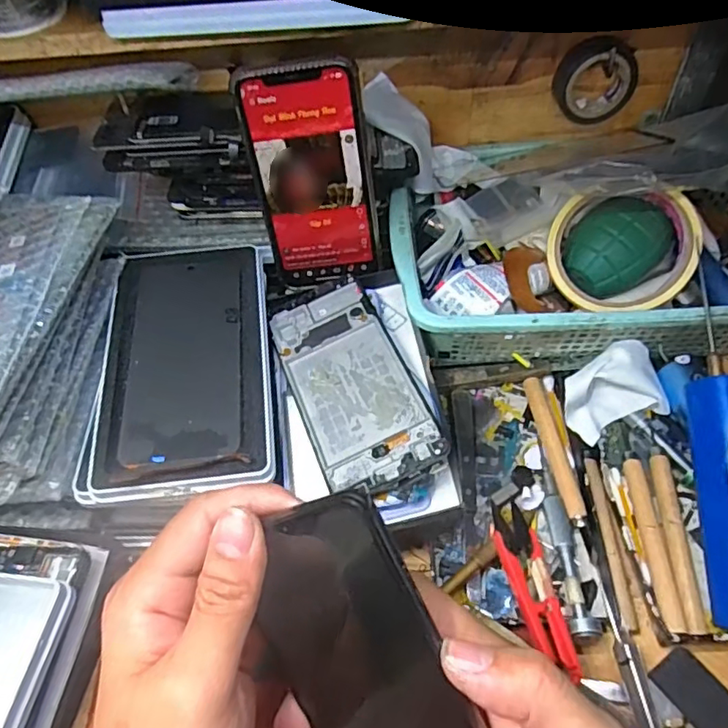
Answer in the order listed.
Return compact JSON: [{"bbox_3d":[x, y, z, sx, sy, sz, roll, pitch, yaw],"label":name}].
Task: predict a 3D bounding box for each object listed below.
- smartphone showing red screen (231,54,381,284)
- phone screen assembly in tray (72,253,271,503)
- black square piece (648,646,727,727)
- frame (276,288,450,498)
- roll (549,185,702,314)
[{"bbox_3d":[-0.031,-0.119,0.376,0.074,0.143,0.006,-6,39,4],"label":"smartphone showing red screen"},{"bbox_3d":[-0.112,-0.005,0.359,0.103,0.015,0.179,-8,53,-2],"label":"phone screen assembly in tray"},{"bbox_3d":[0.170,0.168,0.293,0.026,0.004,0.040,-32,57,-19],"label":"black square piece"},{"bbox_3d":[-0.009,0.010,0.357,0.067,0.014,0.145,-19,54,-10],"label":"frame"},{"bbox_3d":[0.176,-0.081,0.395,0.093,0.077,0.029,10,12,18],"label":"roll"}]

